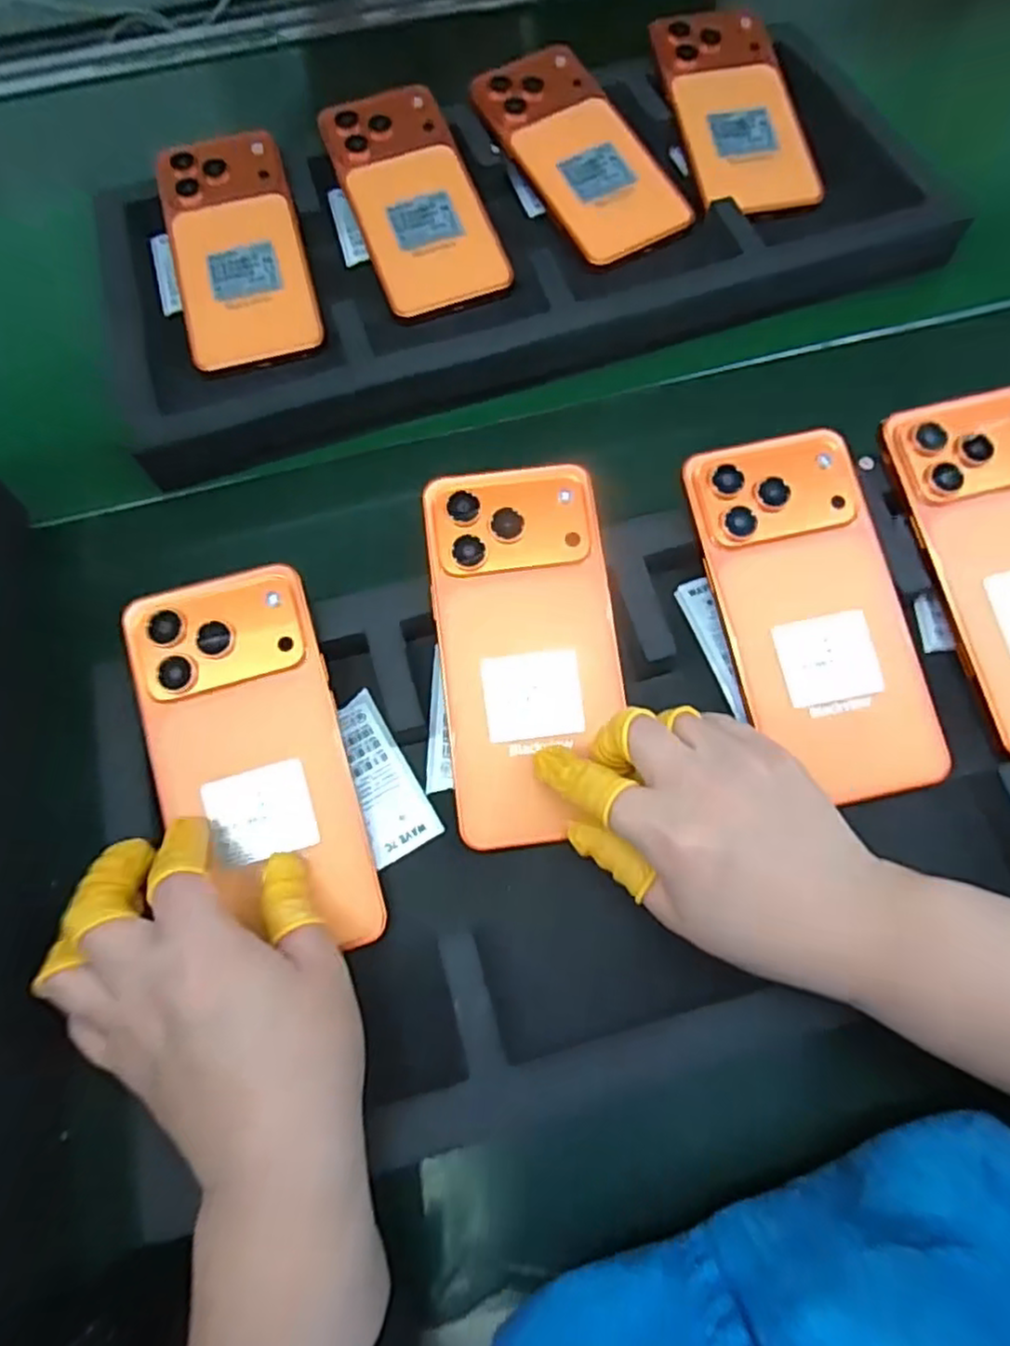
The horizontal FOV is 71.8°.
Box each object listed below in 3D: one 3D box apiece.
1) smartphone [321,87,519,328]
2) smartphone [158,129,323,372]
[{"bbox_3d":[-0.056,-0.292,0.425,0.074,0.007,0.160,-20,79,-6],"label":"smartphone"},{"bbox_3d":[-0.159,-0.254,0.416,0.074,0.009,0.159,-14,78,-4],"label":"smartphone"}]

